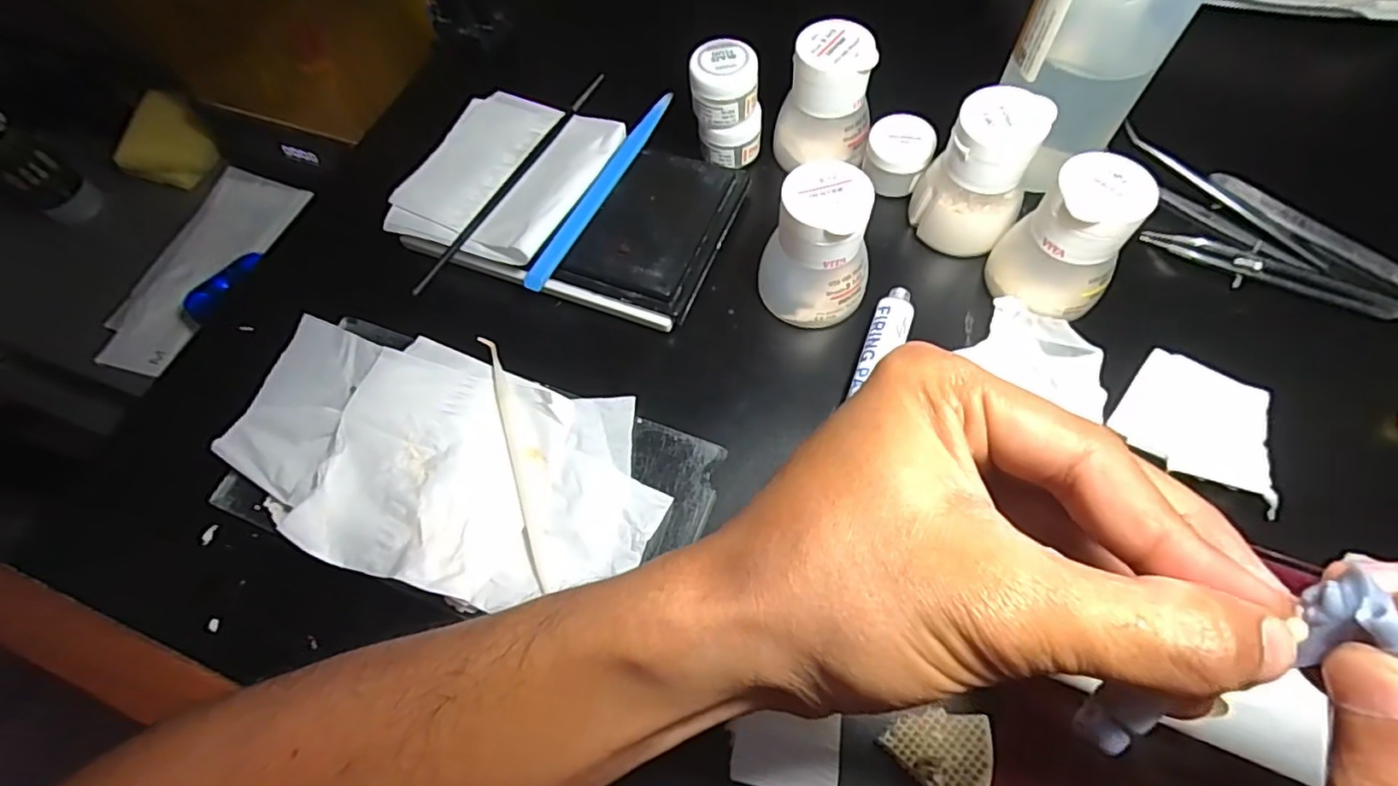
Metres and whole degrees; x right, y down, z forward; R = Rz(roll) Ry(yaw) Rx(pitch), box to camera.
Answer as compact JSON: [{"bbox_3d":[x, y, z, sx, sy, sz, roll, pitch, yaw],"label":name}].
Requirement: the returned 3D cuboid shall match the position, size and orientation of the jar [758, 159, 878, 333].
[{"bbox_3d":[0.053,-0.066,0.271,0.049,0.052,0.043,4,65,6],"label":"jar"}]

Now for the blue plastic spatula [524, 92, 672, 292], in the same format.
[{"bbox_3d":[-0.048,-0.104,0.310,0.010,0.005,0.133,23,68,14],"label":"blue plastic spatula"}]

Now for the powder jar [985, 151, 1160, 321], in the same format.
[{"bbox_3d":[0.160,-0.065,0.269,0.047,0.064,0.042,37,72,19],"label":"powder jar"}]

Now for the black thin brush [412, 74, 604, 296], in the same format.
[{"bbox_3d":[-0.093,-0.111,0.314,0.005,0.004,0.159,26,69,15],"label":"black thin brush"}]

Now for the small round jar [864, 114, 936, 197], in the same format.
[{"bbox_3d":[0.101,-0.121,0.316,0.032,0.022,0.032,-1,65,3],"label":"small round jar"}]

